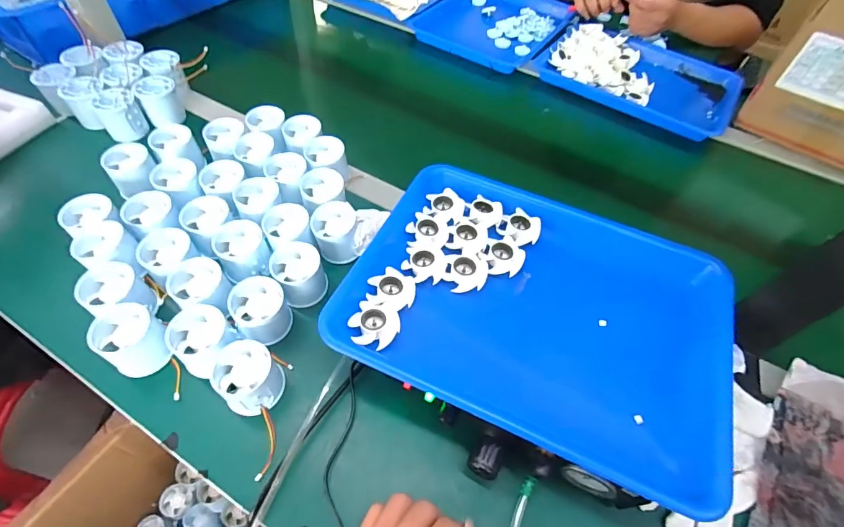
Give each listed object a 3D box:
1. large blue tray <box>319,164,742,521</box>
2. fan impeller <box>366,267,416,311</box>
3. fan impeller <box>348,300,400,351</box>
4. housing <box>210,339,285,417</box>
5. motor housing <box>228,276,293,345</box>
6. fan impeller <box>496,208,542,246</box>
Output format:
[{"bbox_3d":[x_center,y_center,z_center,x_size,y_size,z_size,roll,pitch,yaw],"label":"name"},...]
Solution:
[{"bbox_3d":[0.111,0.032,0.394,0.332,0.036,0.257,22,56,11],"label":"large blue tray"},{"bbox_3d":[-0.028,0.024,0.386,0.044,0.011,0.038,3,54,-3],"label":"fan impeller"},{"bbox_3d":[-0.042,0.053,0.367,0.041,0.011,0.041,18,55,9],"label":"fan impeller"},{"bbox_3d":[-0.159,0.106,0.382,0.053,0.048,0.053,2,54,-3],"label":"housing"},{"bbox_3d":[-0.164,0.048,0.420,0.051,0.044,0.057,-24,60,-20],"label":"motor housing"},{"bbox_3d":[0.104,-0.039,0.443,0.045,0.014,0.039,26,57,14],"label":"fan impeller"}]

